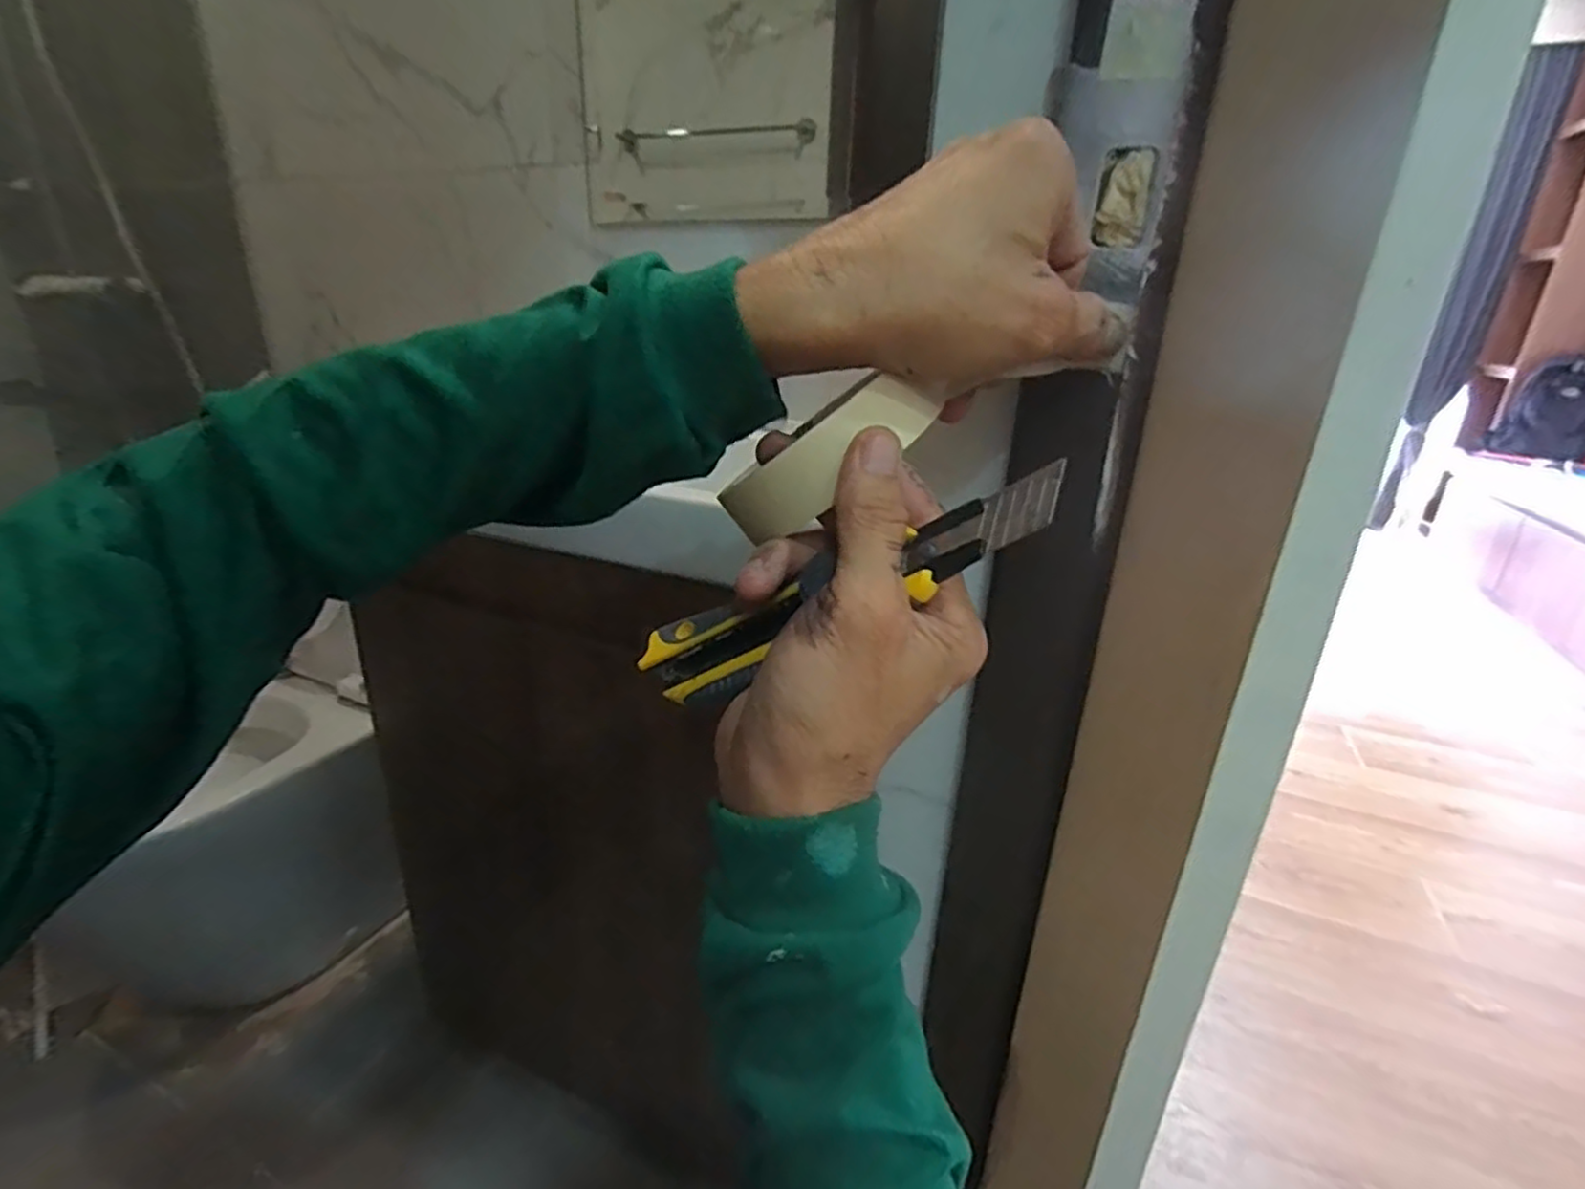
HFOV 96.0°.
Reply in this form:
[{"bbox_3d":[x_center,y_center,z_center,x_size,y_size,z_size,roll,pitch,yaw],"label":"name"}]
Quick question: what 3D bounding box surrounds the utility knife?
[{"bbox_3d":[0.007,0.004,0.254,0.185,0.028,0.024,-25,7,35],"label":"utility knife"}]

